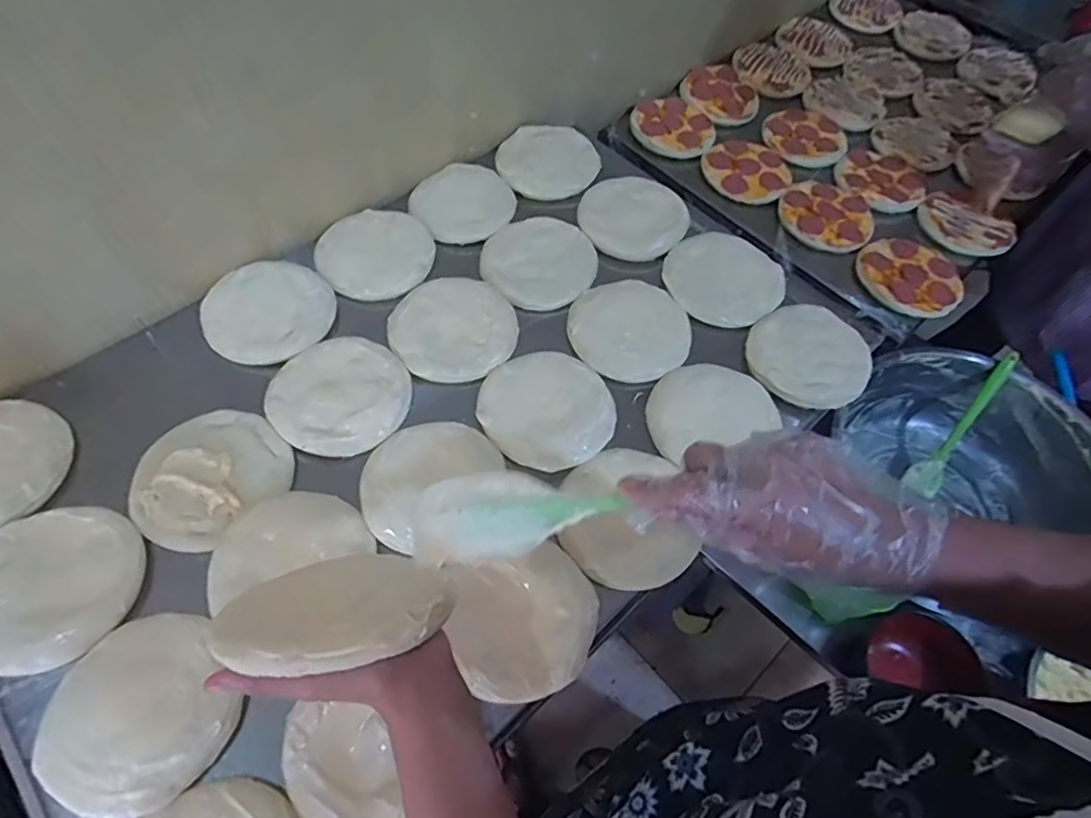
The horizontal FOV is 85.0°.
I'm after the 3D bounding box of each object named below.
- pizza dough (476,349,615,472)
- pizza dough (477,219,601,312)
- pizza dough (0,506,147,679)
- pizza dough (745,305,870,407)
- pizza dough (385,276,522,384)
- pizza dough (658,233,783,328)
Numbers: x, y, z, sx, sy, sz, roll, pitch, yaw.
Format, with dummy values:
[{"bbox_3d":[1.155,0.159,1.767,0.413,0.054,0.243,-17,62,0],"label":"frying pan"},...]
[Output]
[{"bbox_3d":[0.001,-0.005,0.661,0.139,0.013,0.151,2,59,-3],"label":"pizza dough"},{"bbox_3d":[-0.009,-0.197,0.782,0.147,0.017,0.148,2,59,-3],"label":"pizza dough"},{"bbox_3d":[-0.439,0.154,0.525,0.137,0.018,0.144,2,59,-3],"label":"pizza dough"},{"bbox_3d":[0.309,-0.064,0.698,0.135,0.025,0.122,35,63,16],"label":"pizza dough"},{"bbox_3d":[-0.109,-0.099,0.712,0.141,0.009,0.144,34,63,15],"label":"pizza dough"},{"bbox_3d":[0.230,-0.174,0.765,0.147,0.012,0.139,2,59,-3],"label":"pizza dough"}]

